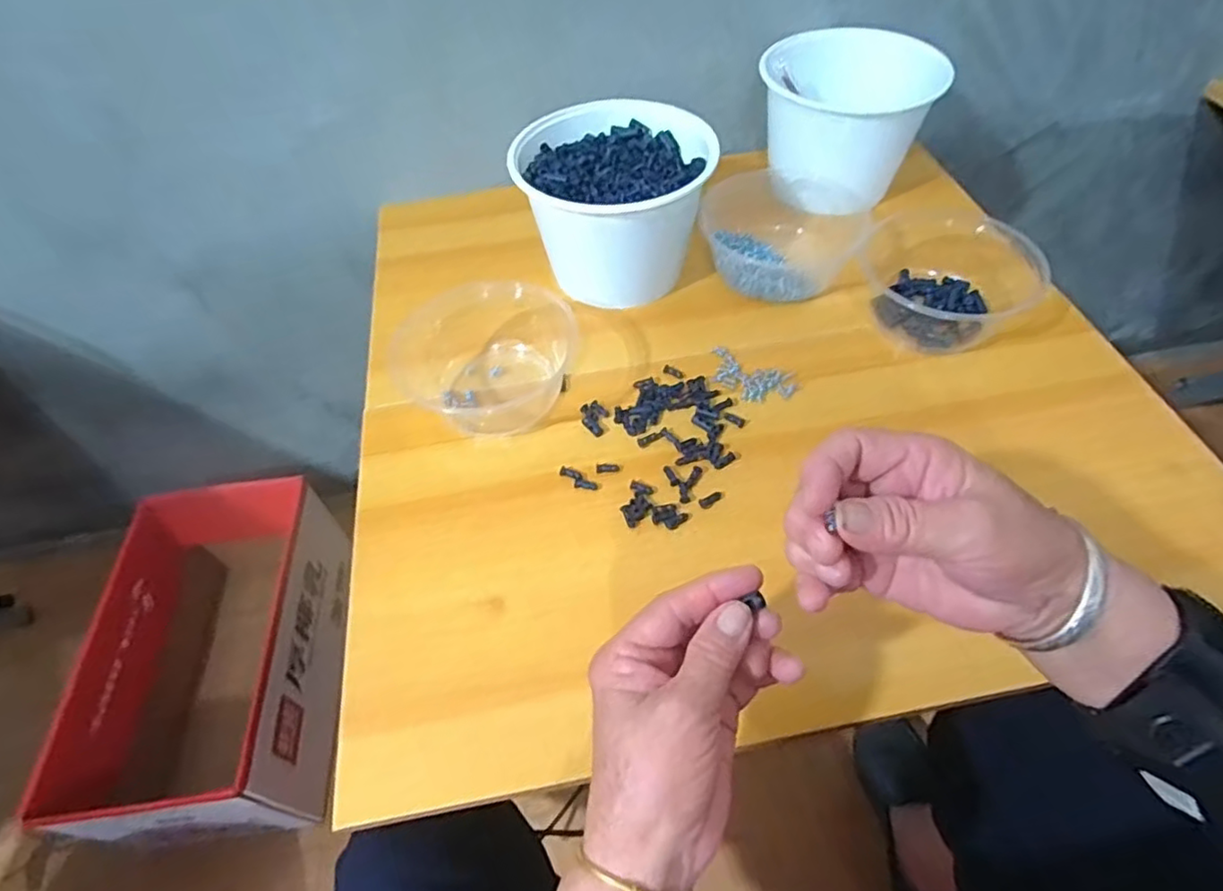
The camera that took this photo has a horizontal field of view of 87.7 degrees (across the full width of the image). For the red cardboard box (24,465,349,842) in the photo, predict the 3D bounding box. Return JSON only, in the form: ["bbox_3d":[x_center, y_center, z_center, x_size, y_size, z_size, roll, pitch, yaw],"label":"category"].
[{"bbox_3d":[-0.468,0.257,0.792,0.208,0.211,0.391,-7,53,-3],"label":"red cardboard box"}]

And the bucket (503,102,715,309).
[{"bbox_3d":[0.004,-0.200,0.543,0.155,0.110,0.149,-1,53,2],"label":"bucket"}]

